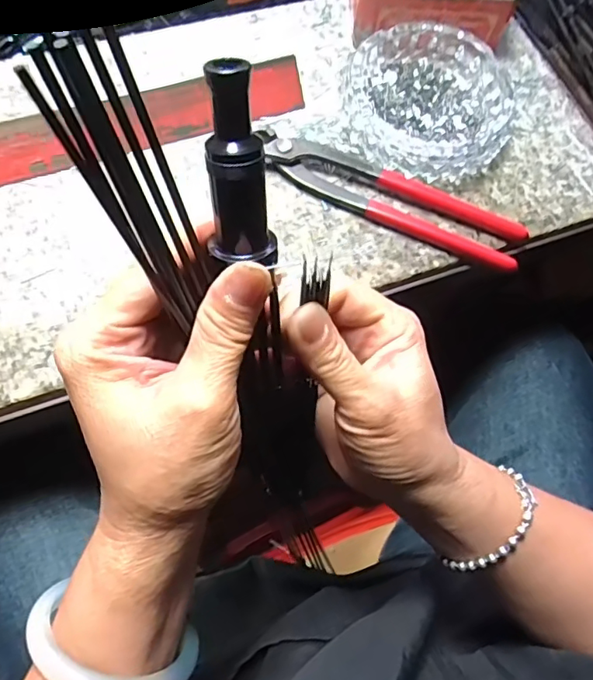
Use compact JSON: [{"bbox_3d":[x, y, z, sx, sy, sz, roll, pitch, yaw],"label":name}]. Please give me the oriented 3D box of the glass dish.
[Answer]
[{"bbox_3d":[0.102,-0.179,0.382,0.135,0.028,0.119,-39,78,-17],"label":"glass dish"}]

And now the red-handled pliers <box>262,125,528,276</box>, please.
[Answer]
[{"bbox_3d":[0.064,-0.101,0.359,0.189,0.023,0.040,26,70,4],"label":"red-handled pliers"}]

